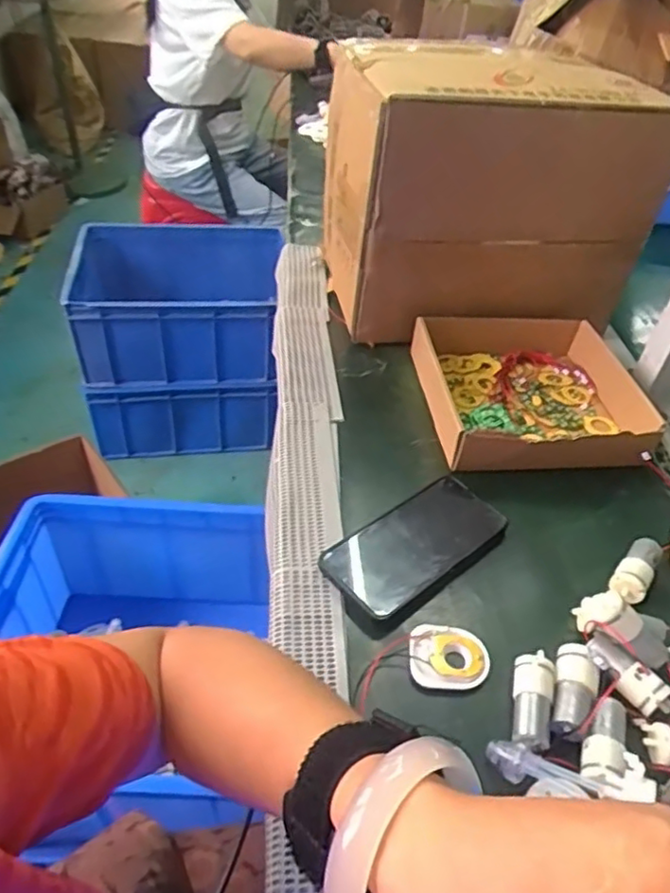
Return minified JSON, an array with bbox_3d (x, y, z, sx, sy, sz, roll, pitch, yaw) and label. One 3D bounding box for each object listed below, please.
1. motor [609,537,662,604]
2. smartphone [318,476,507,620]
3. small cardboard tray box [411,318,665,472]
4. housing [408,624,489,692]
[{"bbox_3d":[0.252,0.106,0.522,0.027,0.025,0.065,30,48,25],"label":"motor"},{"bbox_3d":[0.070,0.081,0.527,0.162,0.011,0.075,-28,51,-31],"label":"smartphone"},{"bbox_3d":[0.215,-0.063,0.674,0.227,0.047,0.227,-2,42,-7],"label":"small cardboard tray box"},{"bbox_3d":[0.083,0.156,0.460,0.056,0.014,0.045,8,42,3],"label":"housing"}]

